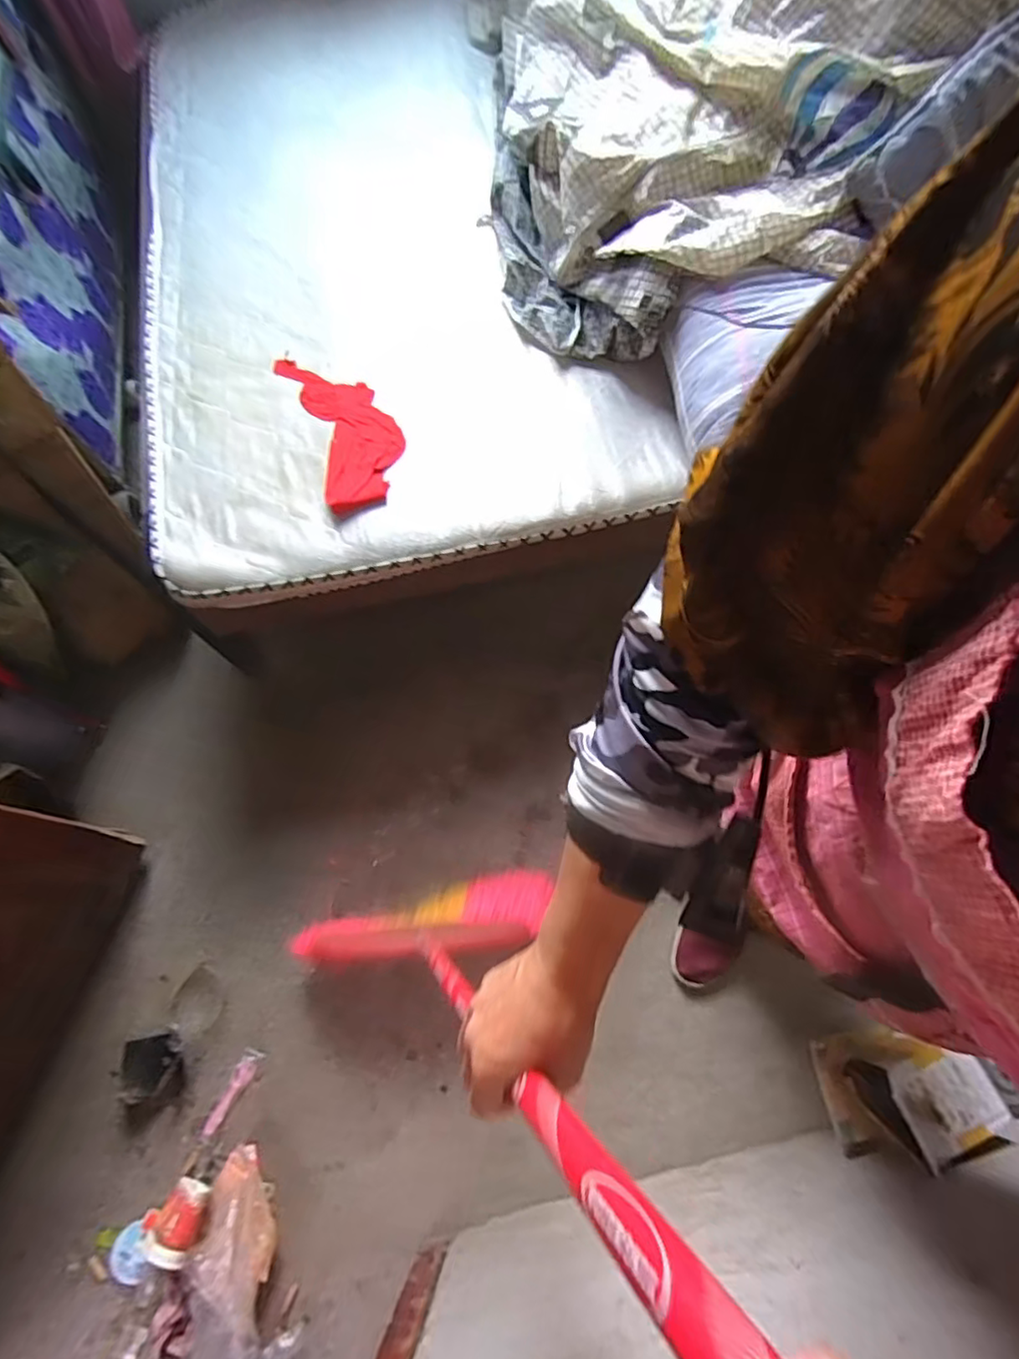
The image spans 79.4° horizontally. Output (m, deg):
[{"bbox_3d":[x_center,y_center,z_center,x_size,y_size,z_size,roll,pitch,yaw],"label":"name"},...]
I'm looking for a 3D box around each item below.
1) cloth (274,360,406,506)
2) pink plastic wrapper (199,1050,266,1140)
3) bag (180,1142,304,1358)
[{"bbox_3d":[-0.269,-0.427,1.005,0.145,0.020,0.352,-22,67,-7],"label":"cloth"},{"bbox_3d":[-0.428,0.637,0.944,0.032,0.010,0.128,25,72,12],"label":"pink plastic wrapper"},{"bbox_3d":[-0.370,0.840,0.821,0.174,0.049,0.334,-1,68,2],"label":"bag"}]

